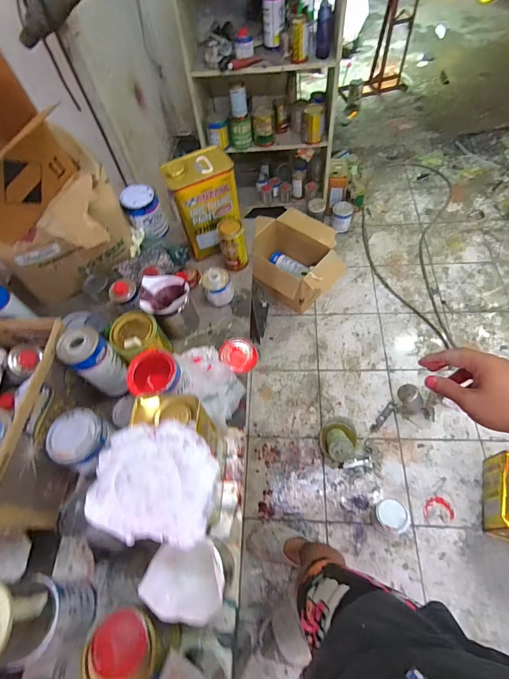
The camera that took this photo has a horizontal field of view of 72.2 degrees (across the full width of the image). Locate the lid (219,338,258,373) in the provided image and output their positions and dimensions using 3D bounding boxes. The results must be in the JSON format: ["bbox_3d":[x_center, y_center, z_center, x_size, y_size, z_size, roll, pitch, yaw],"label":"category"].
[{"bbox_3d":[-0.038,0.038,0.846,0.091,0.018,0.083,1,79,-7],"label":"lid"}]

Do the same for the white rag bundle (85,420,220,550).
[{"bbox_3d":[-0.135,0.191,0.479,0.165,0.047,0.146,3,60,6],"label":"white rag bundle"}]

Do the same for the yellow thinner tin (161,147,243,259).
[{"bbox_3d":[-0.126,-0.341,0.942,0.166,0.261,0.096,-18,59,-5],"label":"yellow thinner tin"}]

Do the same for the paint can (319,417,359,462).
[{"bbox_3d":[0.326,0.385,1.348,0.144,0.143,0.171,23,64,18],"label":"paint can"}]

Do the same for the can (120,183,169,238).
[{"bbox_3d":[-0.320,-0.367,1.031,0.098,0.136,0.090,-2,59,4],"label":"can"}]

